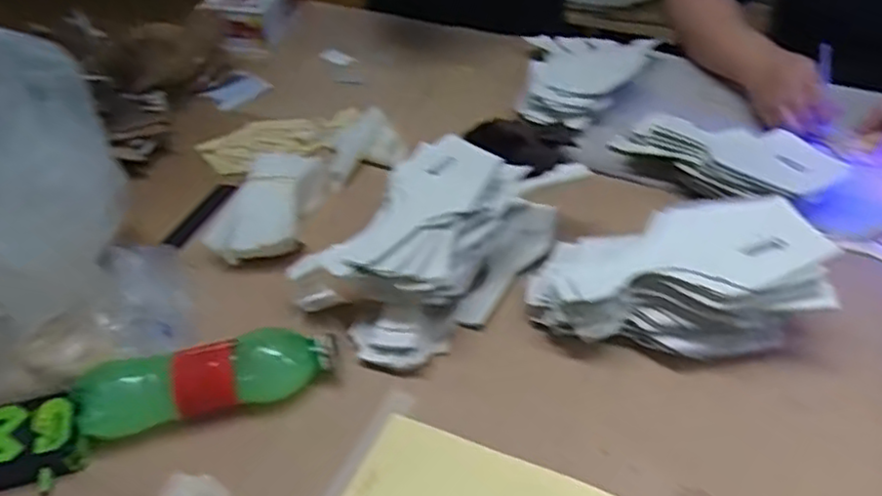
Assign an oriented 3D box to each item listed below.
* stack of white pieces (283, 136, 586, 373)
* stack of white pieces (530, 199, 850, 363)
[{"bbox_3d":[0.004,-0.015,0.664,0.270,0.079,0.154,-32,47,-25],"label":"stack of white pieces"},{"bbox_3d":[0.194,0.027,0.591,0.232,0.089,0.099,-1,42,7],"label":"stack of white pieces"}]

